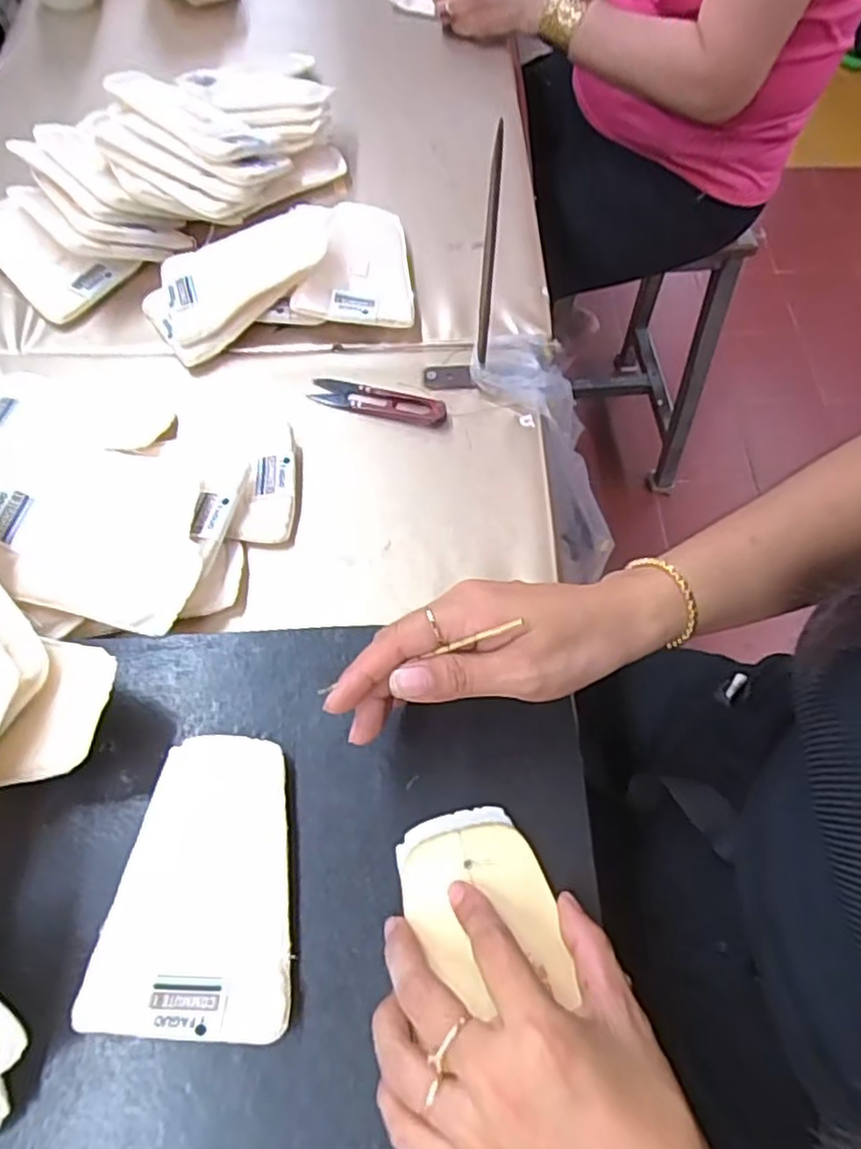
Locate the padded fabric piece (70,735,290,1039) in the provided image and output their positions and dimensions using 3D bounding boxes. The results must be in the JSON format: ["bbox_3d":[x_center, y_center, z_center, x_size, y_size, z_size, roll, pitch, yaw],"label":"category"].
[{"bbox_3d":[-0.106,0.143,0.334,0.086,0.015,0.127,3,63,0],"label":"padded fabric piece"}]

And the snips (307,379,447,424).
[{"bbox_3d":[-0.039,-0.125,0.510,0.100,0.009,0.025,12,63,5],"label":"snips"}]

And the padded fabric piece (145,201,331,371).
[{"bbox_3d":[-0.137,-0.232,0.539,0.163,0.047,0.090,-29,67,-15],"label":"padded fabric piece"}]

